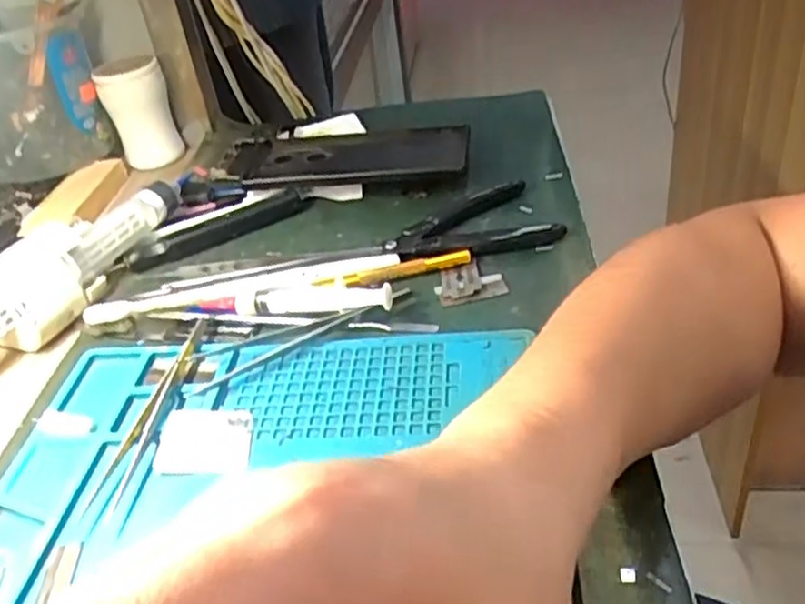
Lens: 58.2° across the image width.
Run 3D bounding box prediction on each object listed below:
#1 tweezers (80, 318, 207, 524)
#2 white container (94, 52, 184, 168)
[{"bbox_3d":[-0.122,0.049,0.356,0.017,0.008,0.132,-1,36,9],"label":"tweezers"},{"bbox_3d":[-0.230,-0.164,0.635,0.052,0.091,0.059,-19,37,-15],"label":"white container"}]

